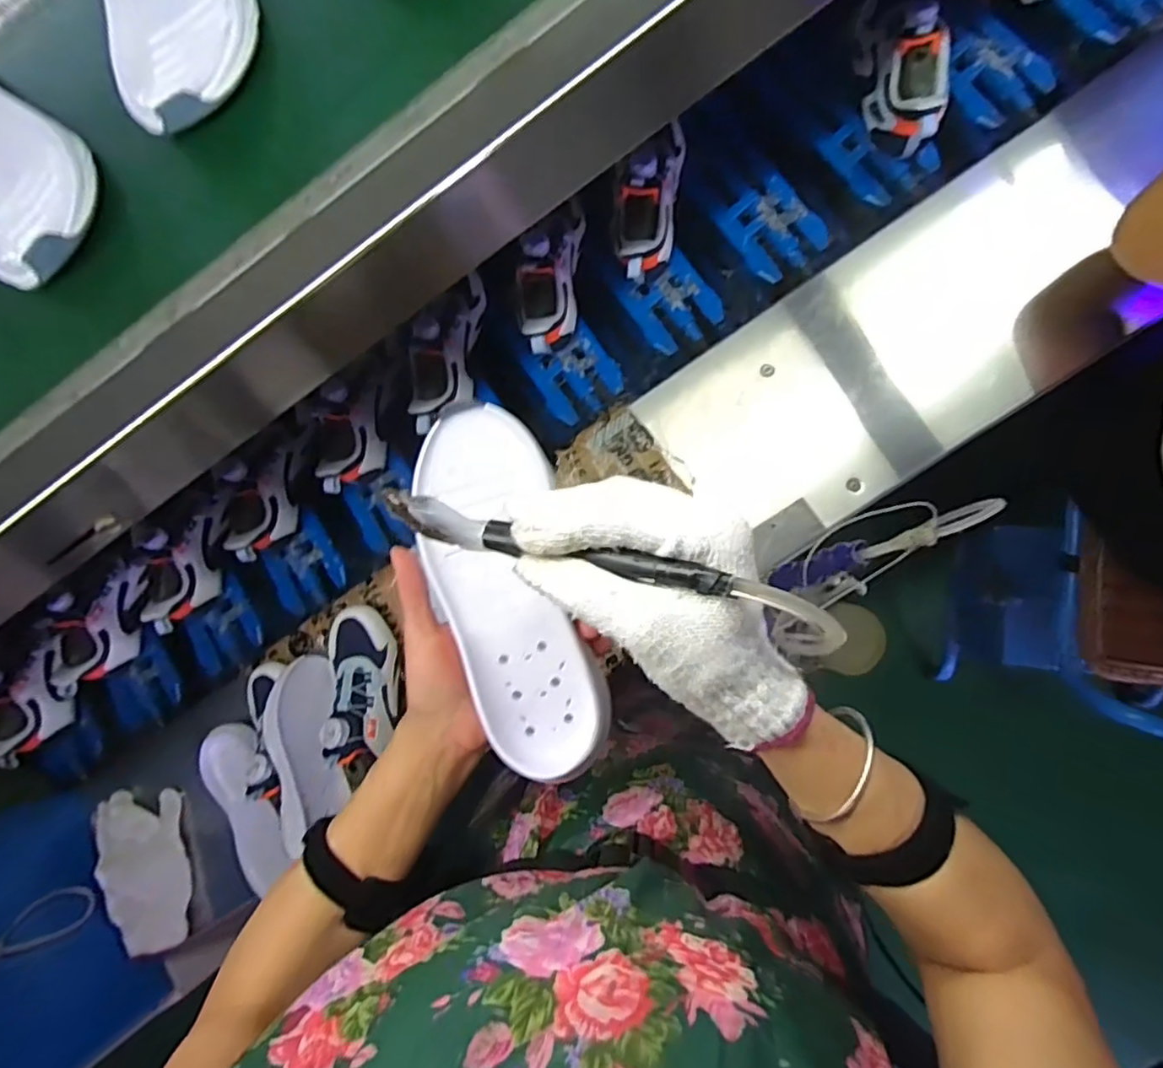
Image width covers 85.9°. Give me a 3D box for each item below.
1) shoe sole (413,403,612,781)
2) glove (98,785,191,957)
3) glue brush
[{"bbox_3d":[-0.046,0.034,0.379,0.084,0.026,0.219,-16,86,9],"label":"shoe sole"},{"bbox_3d":[-0.530,0.407,0.758,0.101,0.045,0.179,-10,86,9],"label":"glove"},{"bbox_3d":[-0.013,0.005,0.286,0.161,0.026,0.020,11,90,16],"label":"glue brush"}]

